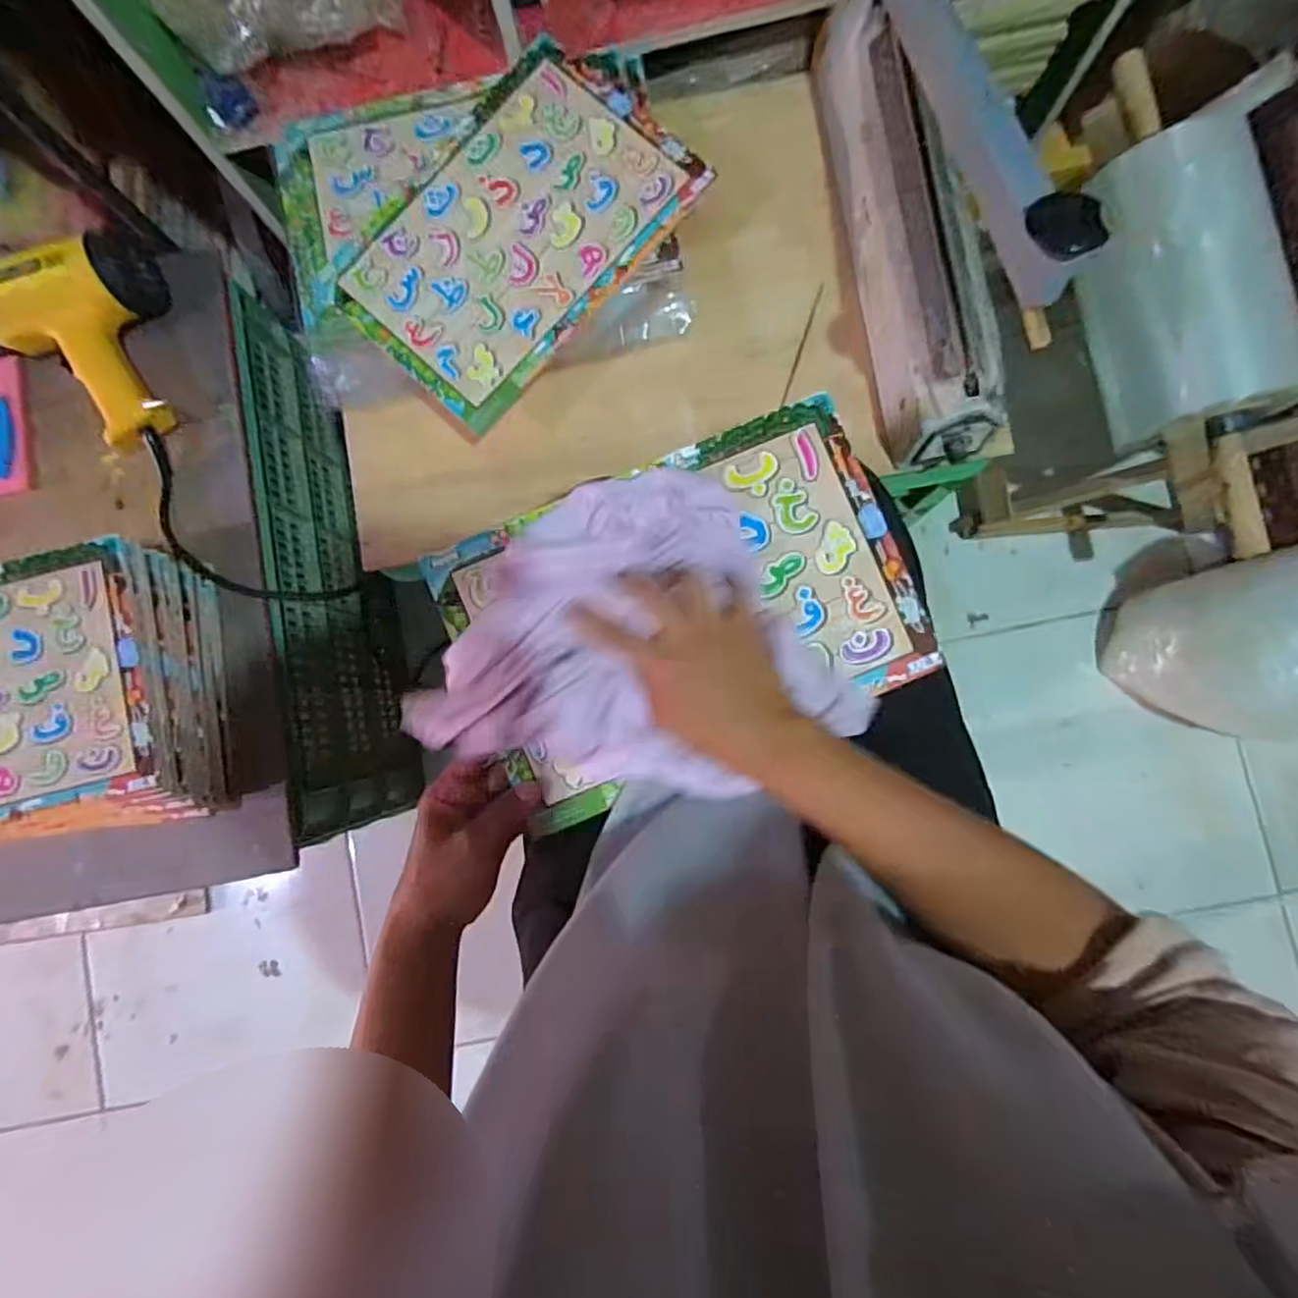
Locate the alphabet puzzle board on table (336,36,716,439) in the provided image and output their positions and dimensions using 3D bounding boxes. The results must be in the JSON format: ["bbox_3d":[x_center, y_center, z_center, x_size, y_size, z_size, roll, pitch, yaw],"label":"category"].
[{"bbox_3d":[-0.116,-0.359,0.560,0.198,0.016,0.300,42,89,5],"label":"alphabet puzzle board on table"}]

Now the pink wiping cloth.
[{"bbox_3d":[0.002,-0.017,0.415,0.282,0.039,0.201,8,86,4],"label":"pink wiping cloth"}]

